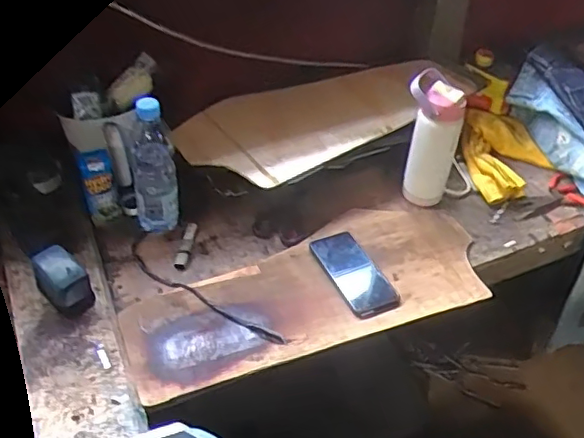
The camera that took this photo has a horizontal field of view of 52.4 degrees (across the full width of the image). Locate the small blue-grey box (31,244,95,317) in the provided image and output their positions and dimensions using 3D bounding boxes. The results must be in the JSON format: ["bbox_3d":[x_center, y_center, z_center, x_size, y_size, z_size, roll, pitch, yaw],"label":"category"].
[{"bbox_3d":[-0.325,0.086,0.839,0.089,0.063,0.057,34,51,30],"label":"small blue-grey box"}]

